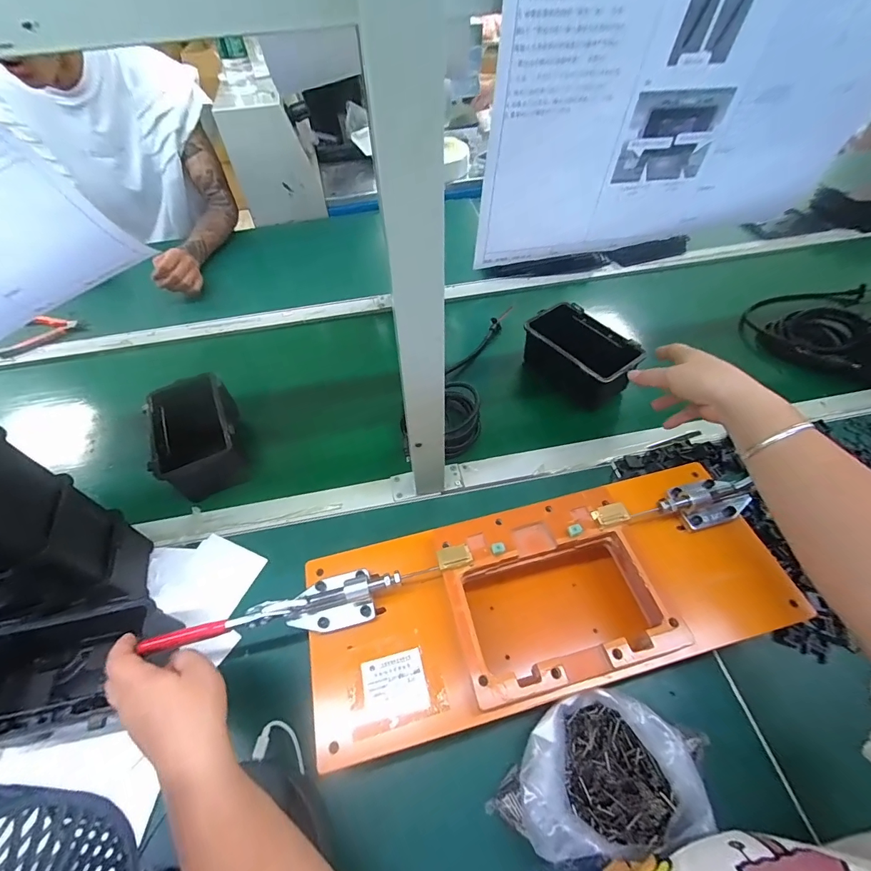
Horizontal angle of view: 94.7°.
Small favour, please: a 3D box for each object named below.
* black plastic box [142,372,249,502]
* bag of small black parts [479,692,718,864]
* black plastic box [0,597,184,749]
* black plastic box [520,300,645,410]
[{"bbox_3d":[-0.340,0.004,0.585,0.107,0.075,0.192,-23,55,-14],"label":"black plastic box"},{"bbox_3d":[0.153,0.298,0.361,0.202,0.041,0.110,-4,53,0],"label":"bag of small black parts"},{"bbox_3d":[-0.362,0.237,0.402,0.175,0.083,0.120,-11,53,-5],"label":"black plastic box"},{"bbox_3d":[0.235,-0.124,0.651,0.112,0.090,0.174,-32,58,-20],"label":"black plastic box"}]

